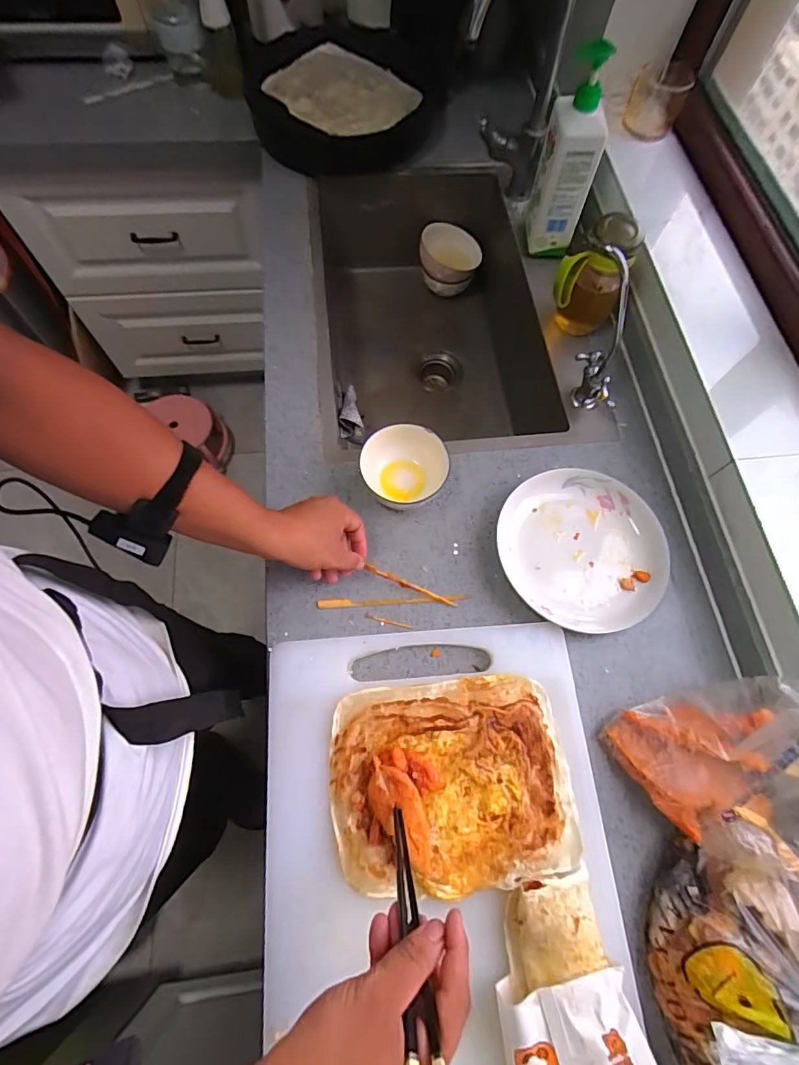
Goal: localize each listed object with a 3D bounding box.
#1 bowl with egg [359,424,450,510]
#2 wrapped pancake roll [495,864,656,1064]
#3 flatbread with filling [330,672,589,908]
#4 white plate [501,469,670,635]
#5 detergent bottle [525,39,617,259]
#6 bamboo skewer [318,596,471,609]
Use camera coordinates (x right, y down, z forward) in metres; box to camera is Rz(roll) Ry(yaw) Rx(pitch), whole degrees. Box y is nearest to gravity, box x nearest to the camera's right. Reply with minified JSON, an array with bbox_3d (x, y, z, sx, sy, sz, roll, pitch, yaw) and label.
[{"bbox_3d":[0.007,-0.090,0.637,0.107,0.059,0.097,-42,74,-16],"label":"bowl with egg"},{"bbox_3d":[0.153,0.449,0.428,0.127,0.046,0.217,-13,69,-6],"label":"wrapped pancake roll"},{"bbox_3d":[0.056,0.265,0.508,0.250,0.033,0.201,-7,68,-4],"label":"flatbread with filling"},{"bbox_3d":[0.246,0.018,0.622,0.218,0.022,0.210,0,68,-1],"label":"white plate"},{"bbox_3d":[0.250,-0.549,0.706,0.080,0.244,0.079,15,69,3],"label":"detergent bottle"},{"bbox_3d":[-0.008,0.087,0.604,0.191,0.005,0.012,-3,68,-2],"label":"bamboo skewer"}]

